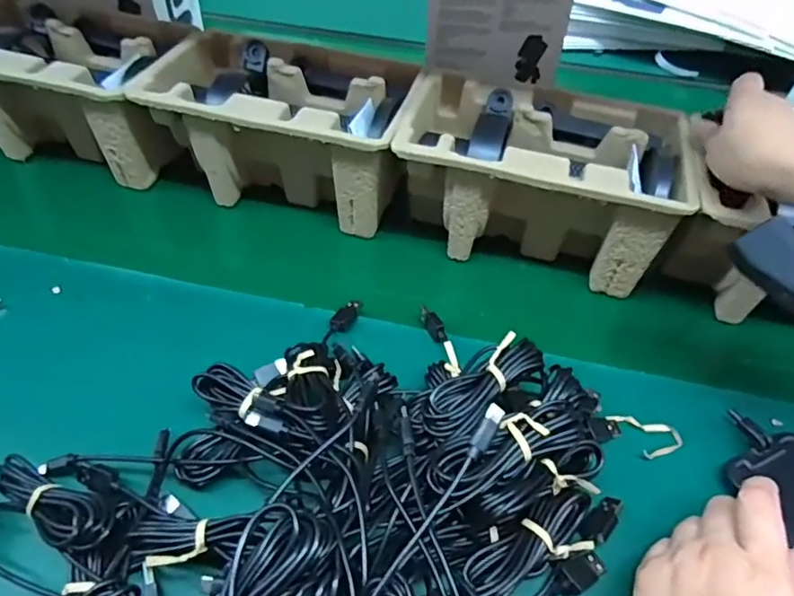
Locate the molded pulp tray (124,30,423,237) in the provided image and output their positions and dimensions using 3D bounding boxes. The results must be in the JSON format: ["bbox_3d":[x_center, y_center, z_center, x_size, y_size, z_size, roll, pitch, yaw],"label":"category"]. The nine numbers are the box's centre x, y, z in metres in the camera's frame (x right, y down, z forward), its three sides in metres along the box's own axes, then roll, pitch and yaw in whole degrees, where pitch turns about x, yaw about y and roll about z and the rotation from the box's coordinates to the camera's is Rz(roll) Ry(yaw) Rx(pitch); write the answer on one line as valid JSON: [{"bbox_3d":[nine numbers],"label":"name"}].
[{"bbox_3d":[-0.101,-0.155,0.514,0.221,0.103,0.139,12,48,8],"label":"molded pulp tray"}]

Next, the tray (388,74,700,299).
[{"bbox_3d":[0.118,-0.100,0.479,0.217,0.103,0.135,13,48,9],"label":"tray"}]

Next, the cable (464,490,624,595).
[{"bbox_3d":[0.089,0.135,0.301,0.107,0.021,0.041,-23,52,-22],"label":"cable"}]

